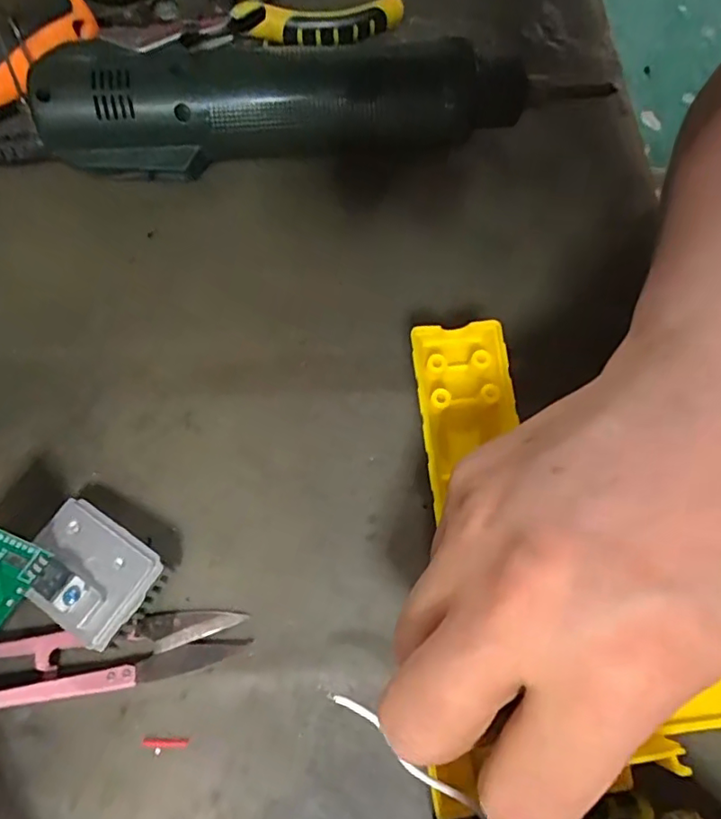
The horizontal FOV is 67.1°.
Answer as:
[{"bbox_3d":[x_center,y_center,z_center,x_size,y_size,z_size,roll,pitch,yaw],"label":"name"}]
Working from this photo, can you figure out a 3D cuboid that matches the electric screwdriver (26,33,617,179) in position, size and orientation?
[{"bbox_3d":[-0.012,-0.134,0.240,0.238,0.043,0.051,-3,71,-4],"label":"electric screwdriver"}]

